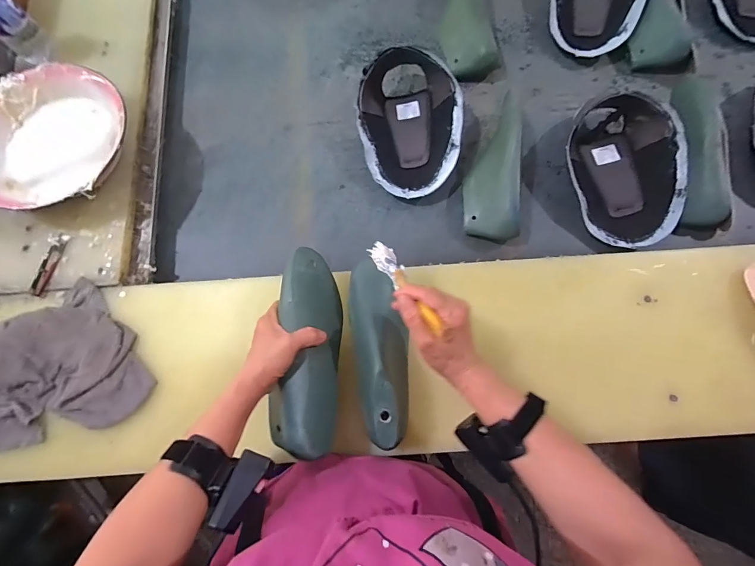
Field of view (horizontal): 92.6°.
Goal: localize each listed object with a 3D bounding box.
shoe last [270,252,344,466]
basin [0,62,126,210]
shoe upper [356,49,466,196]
[{"bbox_3d":[-0.095,0.082,0.458,0.095,0.069,0.248,0,78,0],"label":"shoe last"},{"bbox_3d":[-0.522,-0.227,0.589,0.226,0.082,0.241,-1,77,2],"label":"basin"},{"bbox_3d":[0.053,-0.264,0.621,0.171,0.108,0.223,0,77,2],"label":"shoe upper"}]

